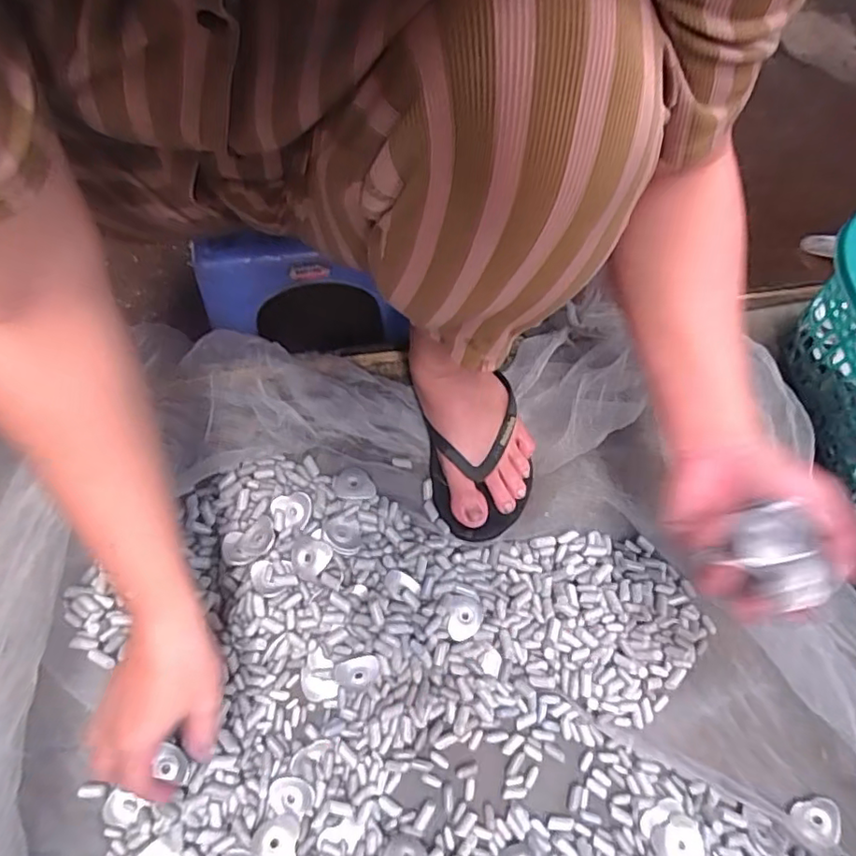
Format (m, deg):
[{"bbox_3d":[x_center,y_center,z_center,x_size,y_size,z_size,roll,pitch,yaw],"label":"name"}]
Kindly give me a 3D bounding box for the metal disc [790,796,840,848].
[{"bbox_3d":[0.314,0.318,0.475,0.035,0.004,0.034,-6,59,11],"label":"metal disc"}]

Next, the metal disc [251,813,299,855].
[{"bbox_3d":[-0.114,0.312,0.436,0.034,0.008,0.038,-11,56,-3],"label":"metal disc"}]

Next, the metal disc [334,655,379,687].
[{"bbox_3d":[-0.058,0.198,0.474,0.036,0.008,0.024,-11,92,-9],"label":"metal disc"}]

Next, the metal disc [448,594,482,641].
[{"bbox_3d":[0.032,0.162,0.499,0.032,0.004,0.036,0,77,-22],"label":"metal disc"}]

